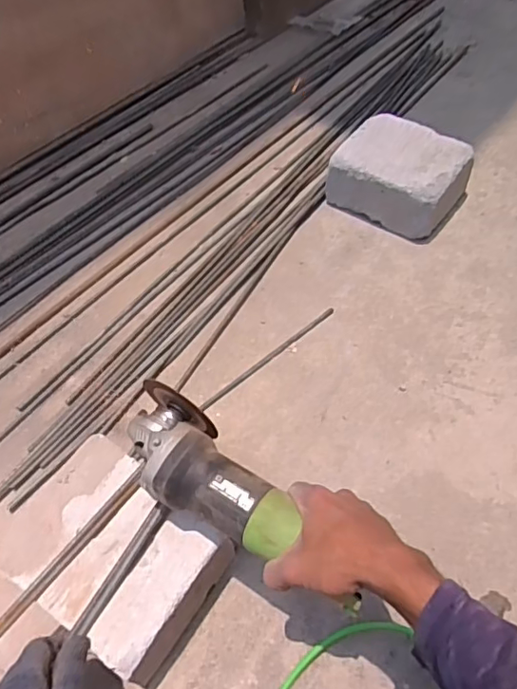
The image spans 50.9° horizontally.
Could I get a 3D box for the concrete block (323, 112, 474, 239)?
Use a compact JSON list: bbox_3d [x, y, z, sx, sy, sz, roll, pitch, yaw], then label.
[{"bbox_3d":[0.245,-0.295,0.947,0.200,0.100,0.179,30,59,21],"label":"concrete block"}]

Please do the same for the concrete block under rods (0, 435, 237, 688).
[{"bbox_3d":[-0.147,0.228,0.587,0.194,0.106,0.163,26,58,19],"label":"concrete block under rods"}]

